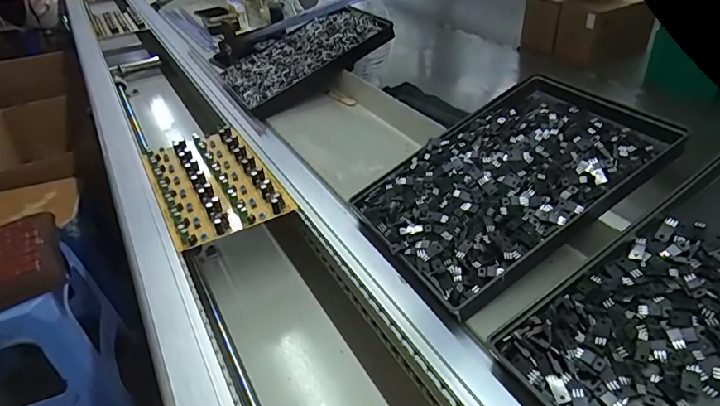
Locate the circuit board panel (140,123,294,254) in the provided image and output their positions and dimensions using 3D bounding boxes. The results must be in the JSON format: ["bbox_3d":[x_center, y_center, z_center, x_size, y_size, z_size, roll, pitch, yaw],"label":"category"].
[{"bbox_3d":[-0.204,-0.033,0.651,0.143,0.021,0.249,-21,39,-23],"label":"circuit board panel"}]

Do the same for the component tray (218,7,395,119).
[{"bbox_3d":[-0.098,-0.263,0.851,0.288,0.036,0.193,-31,50,-5],"label":"component tray"}]

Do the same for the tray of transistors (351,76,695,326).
[{"bbox_3d":[0.153,-0.031,0.493,0.284,0.027,0.194,-32,44,-11],"label":"tray of transistors"}]

